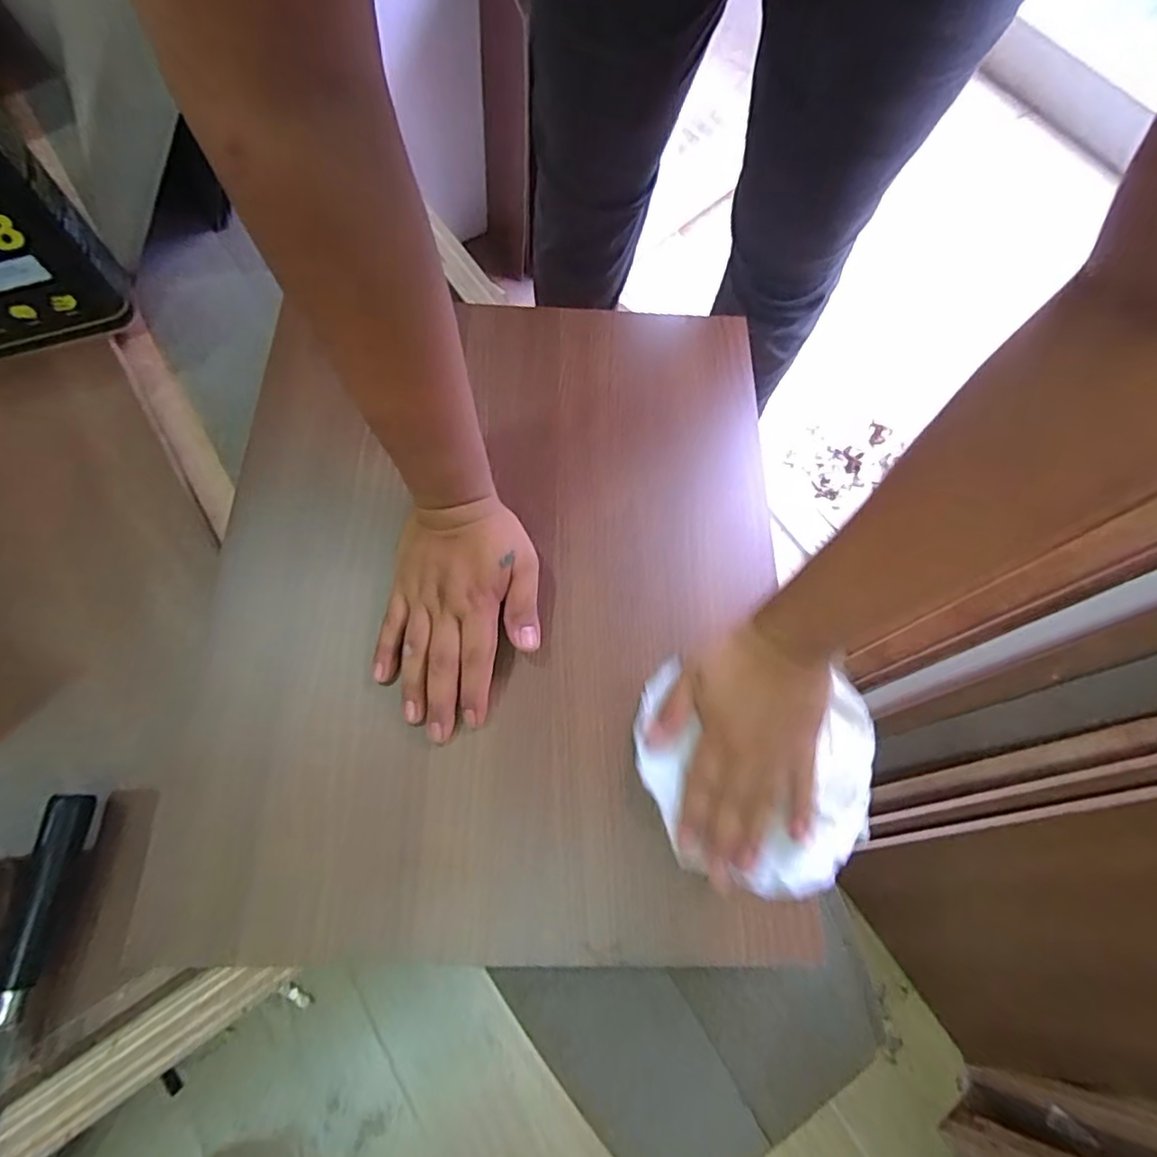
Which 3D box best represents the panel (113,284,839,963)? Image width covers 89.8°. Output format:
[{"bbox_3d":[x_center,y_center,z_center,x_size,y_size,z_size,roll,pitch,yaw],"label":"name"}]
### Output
[{"bbox_3d":[-0.061,-0.006,0.447,0.419,0.018,0.515,1,69,-2],"label":"panel"}]

